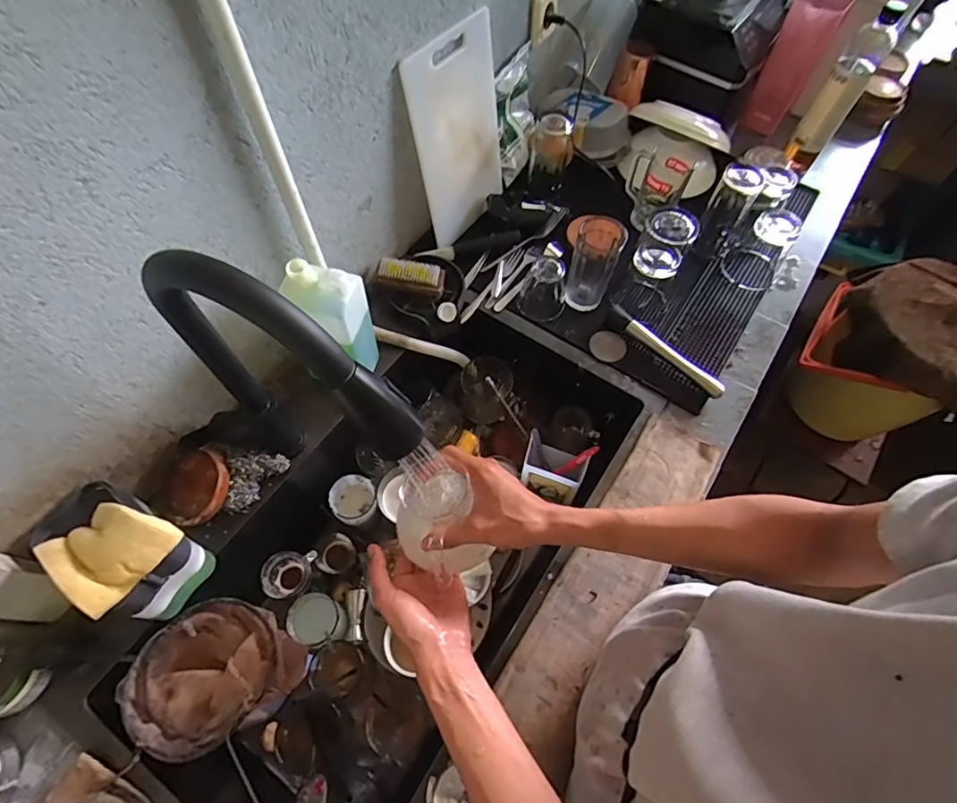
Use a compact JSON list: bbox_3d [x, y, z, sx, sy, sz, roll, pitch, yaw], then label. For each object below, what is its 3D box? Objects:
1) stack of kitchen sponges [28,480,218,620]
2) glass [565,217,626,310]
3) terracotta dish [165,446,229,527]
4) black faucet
[{"bbox_3d":[-0.396,0.168,0.564,0.148,0.138,0.095,27,64,12],"label":"stack of kitchen sponges"},{"bbox_3d":[0.181,-0.217,0.798,0.067,0.131,0.070,17,62,7],"label":"glass"},{"bbox_3d":[-0.357,0.108,0.637,0.095,0.020,0.095,-7,69,18],"label":"terracotta dish"},{"bbox_3d":[-0.163,0.007,0.502,0.234,0.380,0.042,26,64,12],"label":"black faucet"}]

